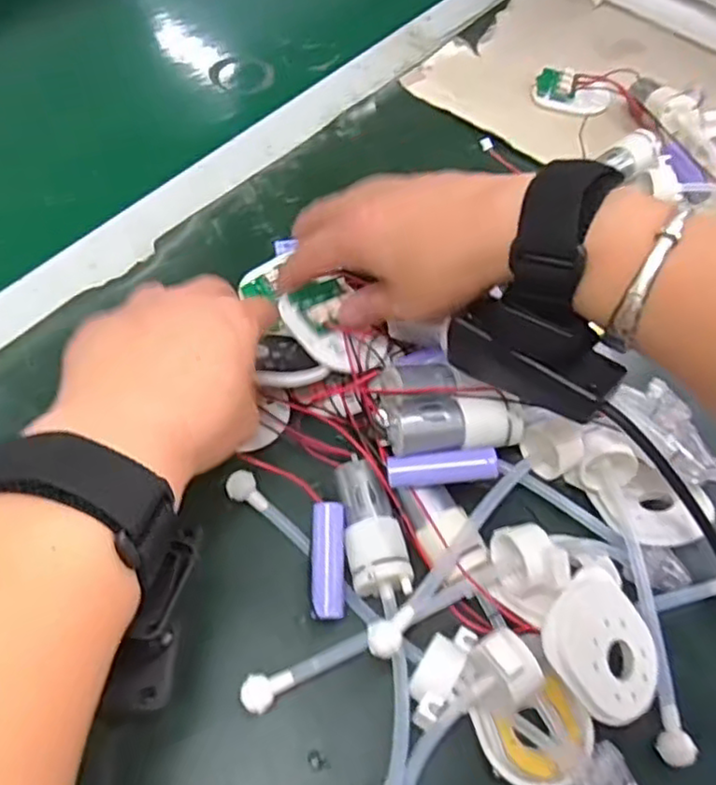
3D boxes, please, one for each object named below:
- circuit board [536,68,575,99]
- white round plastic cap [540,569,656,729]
[{"bbox_3d":[0.153,-0.240,0.523,0.029,0.010,0.033,12,58,4],"label":"circuit board"},{"bbox_3d":[0.100,0.103,0.274,0.056,0.007,0.047,50,59,-4],"label":"white round plastic cap"}]

